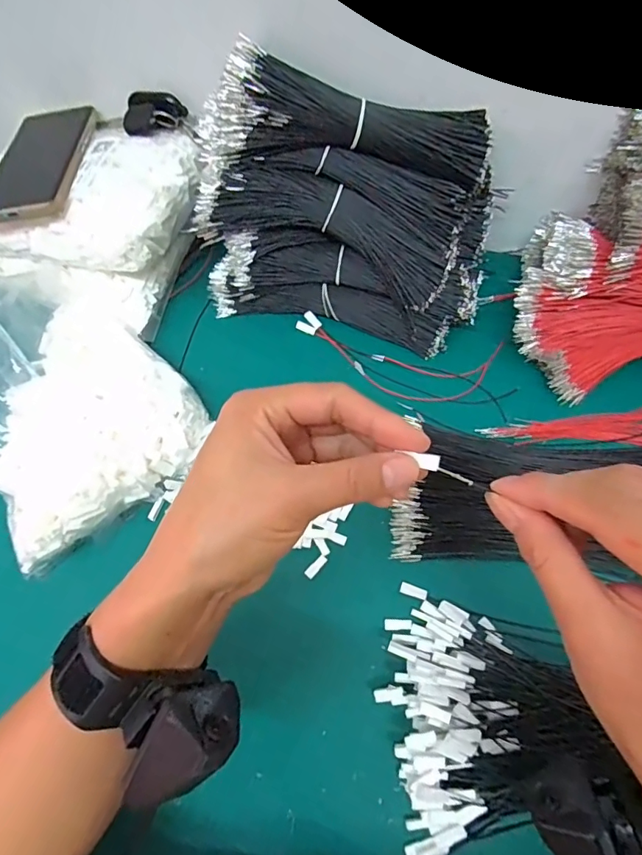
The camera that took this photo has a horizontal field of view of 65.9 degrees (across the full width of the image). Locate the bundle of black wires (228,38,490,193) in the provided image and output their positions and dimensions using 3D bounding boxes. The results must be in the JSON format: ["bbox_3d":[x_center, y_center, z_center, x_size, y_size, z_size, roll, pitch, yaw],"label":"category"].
[{"bbox_3d":[0.032,-0.248,0.406,0.211,0.049,0.051,12,62,-6],"label":"bundle of black wires"}]

